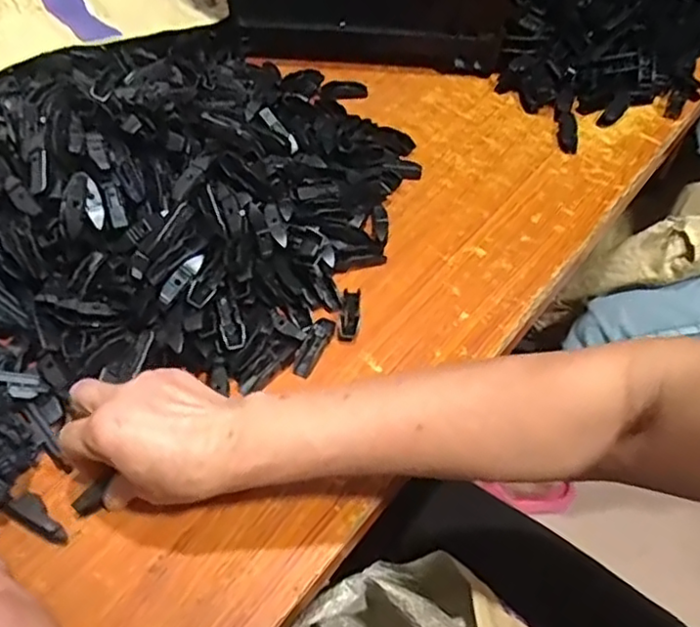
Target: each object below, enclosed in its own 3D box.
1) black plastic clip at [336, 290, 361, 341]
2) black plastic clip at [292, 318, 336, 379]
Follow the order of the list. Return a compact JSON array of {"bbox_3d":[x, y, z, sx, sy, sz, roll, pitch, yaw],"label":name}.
[{"bbox_3d":[0.000,-0.001,0.530,0.018,0.005,0.052,5,53,4],"label":"black plastic clip"},{"bbox_3d":[-0.029,0.026,0.513,0.017,0.012,0.053,23,56,17],"label":"black plastic clip"}]

